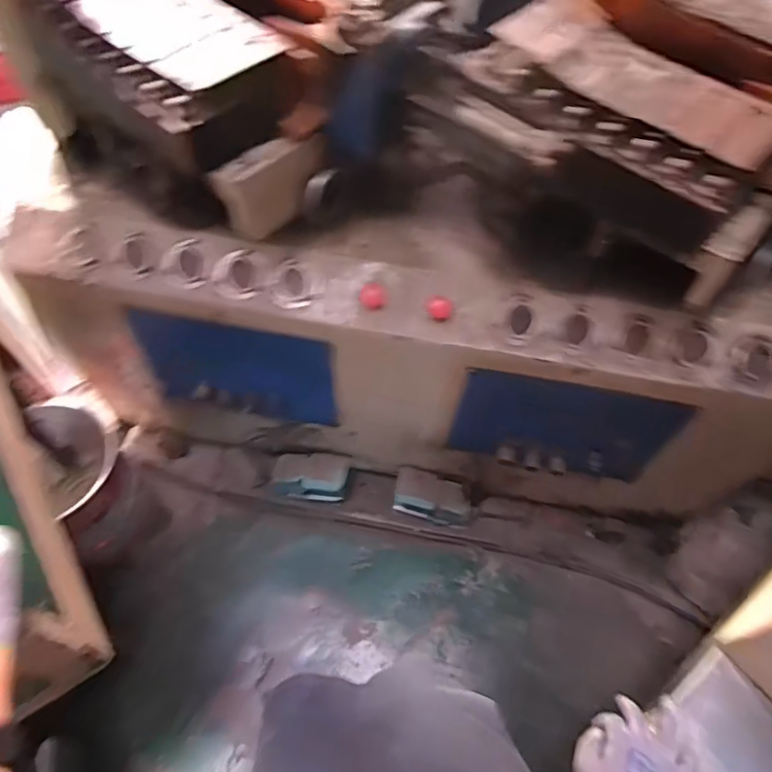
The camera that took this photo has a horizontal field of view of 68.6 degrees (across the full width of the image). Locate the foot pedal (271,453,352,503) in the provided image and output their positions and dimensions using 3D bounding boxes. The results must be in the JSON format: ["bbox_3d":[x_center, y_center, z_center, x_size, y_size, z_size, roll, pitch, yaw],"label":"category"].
[{"bbox_3d":[-0.197,0.235,1.463,0.197,0.085,0.095,5,58,1],"label":"foot pedal"}]

